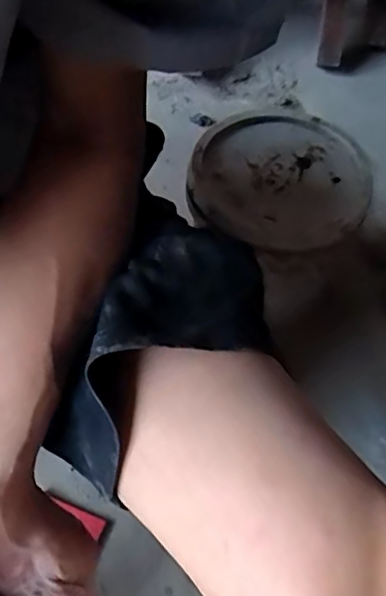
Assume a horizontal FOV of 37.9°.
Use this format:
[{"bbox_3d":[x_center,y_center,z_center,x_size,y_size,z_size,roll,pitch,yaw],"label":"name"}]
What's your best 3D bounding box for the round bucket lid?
[{"bbox_3d":[0.090,-0.126,0.588,0.184,0.026,0.192,2,57,-3],"label":"round bucket lid"}]

